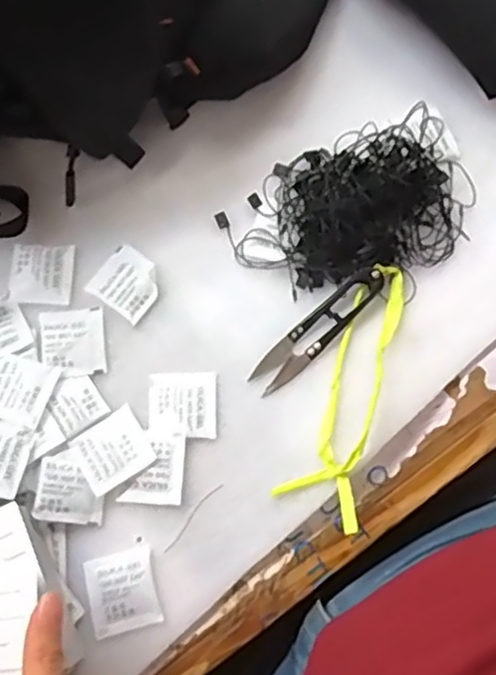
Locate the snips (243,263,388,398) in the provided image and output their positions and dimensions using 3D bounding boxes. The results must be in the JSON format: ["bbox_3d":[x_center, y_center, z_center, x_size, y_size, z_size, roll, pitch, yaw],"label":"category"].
[{"bbox_3d":[0.045,-0.006,0.411,0.107,0.008,0.022,-42,81,-8],"label":"snips"}]

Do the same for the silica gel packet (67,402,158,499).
[{"bbox_3d":[-0.081,0.067,0.395,0.042,0.007,0.039,-33,80,-7],"label":"silica gel packet"}]

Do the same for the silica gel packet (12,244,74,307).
[{"bbox_3d":[-0.133,-0.041,0.429,0.039,0.004,0.039,1,77,0],"label":"silica gel packet"}]

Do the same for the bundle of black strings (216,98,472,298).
[{"bbox_3d":[0.067,-0.085,0.418,0.156,0.023,0.097,-21,78,-5],"label":"bundle of black strings"}]

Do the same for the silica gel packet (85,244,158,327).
[{"bbox_3d":[-0.076,-0.035,0.422,0.041,0.007,0.039,35,80,7],"label":"silica gel packet"}]

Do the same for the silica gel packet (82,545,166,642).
[{"bbox_3d":[-0.072,0.146,0.382,0.040,0.005,0.042,-14,78,-3],"label":"silica gel packet"}]

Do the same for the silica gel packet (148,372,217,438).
[{"bbox_3d":[-0.040,0.041,0.402,0.041,0.007,0.039,0,77,0],"label":"silica gel packet"}]

